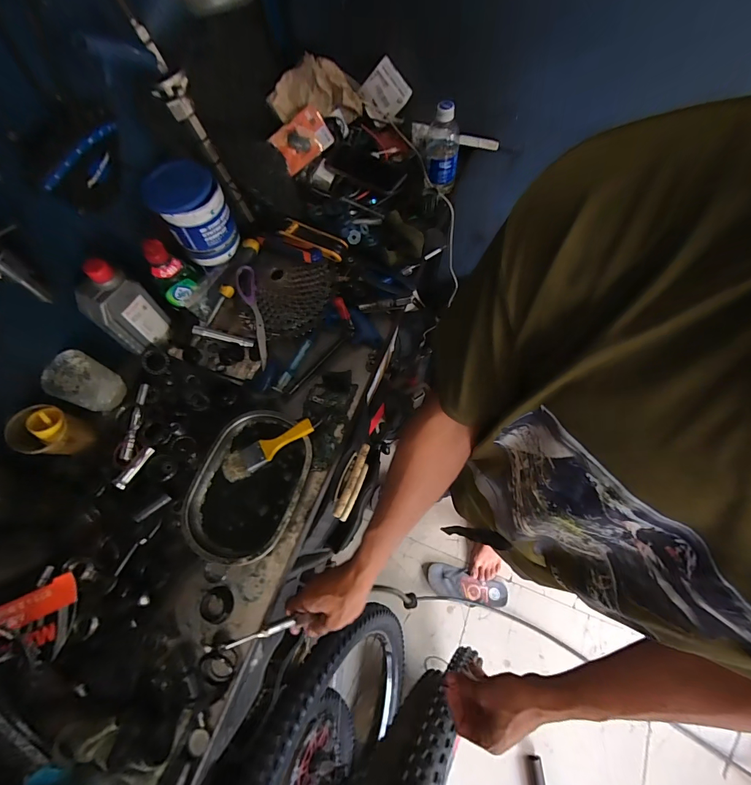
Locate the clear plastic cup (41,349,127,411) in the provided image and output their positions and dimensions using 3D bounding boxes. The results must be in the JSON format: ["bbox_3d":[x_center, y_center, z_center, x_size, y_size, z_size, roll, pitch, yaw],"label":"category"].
[{"bbox_3d":[-0.448,-0.013,0.567,0.069,0.079,0.070,0,69,1],"label":"clear plastic cup"}]

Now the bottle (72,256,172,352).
[{"bbox_3d":[-0.387,-0.123,0.571,0.044,0.174,0.080,32,73,13],"label":"bottle"}]

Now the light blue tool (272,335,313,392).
[{"bbox_3d":[-0.139,-0.050,0.633,0.016,0.012,0.113,25,71,10],"label":"light blue tool"}]

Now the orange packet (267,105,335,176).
[{"bbox_3d":[-0.143,-0.500,0.720,0.112,0.072,0.026,-38,33,1],"label":"orange packet"}]

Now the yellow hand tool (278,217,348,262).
[{"bbox_3d":[-0.113,-0.274,0.655,0.123,0.031,0.040,26,71,11],"label":"yellow hand tool"}]

